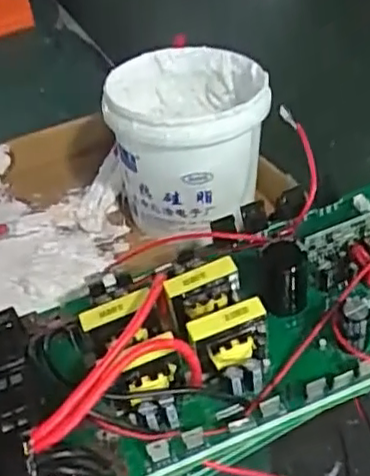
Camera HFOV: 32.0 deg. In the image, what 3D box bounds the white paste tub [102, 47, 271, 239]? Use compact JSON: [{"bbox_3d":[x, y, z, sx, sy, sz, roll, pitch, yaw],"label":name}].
[{"bbox_3d":[0.000,-0.082,0.521,0.119,0.100,0.122,-12,39,-10],"label":"white paste tub"}]

